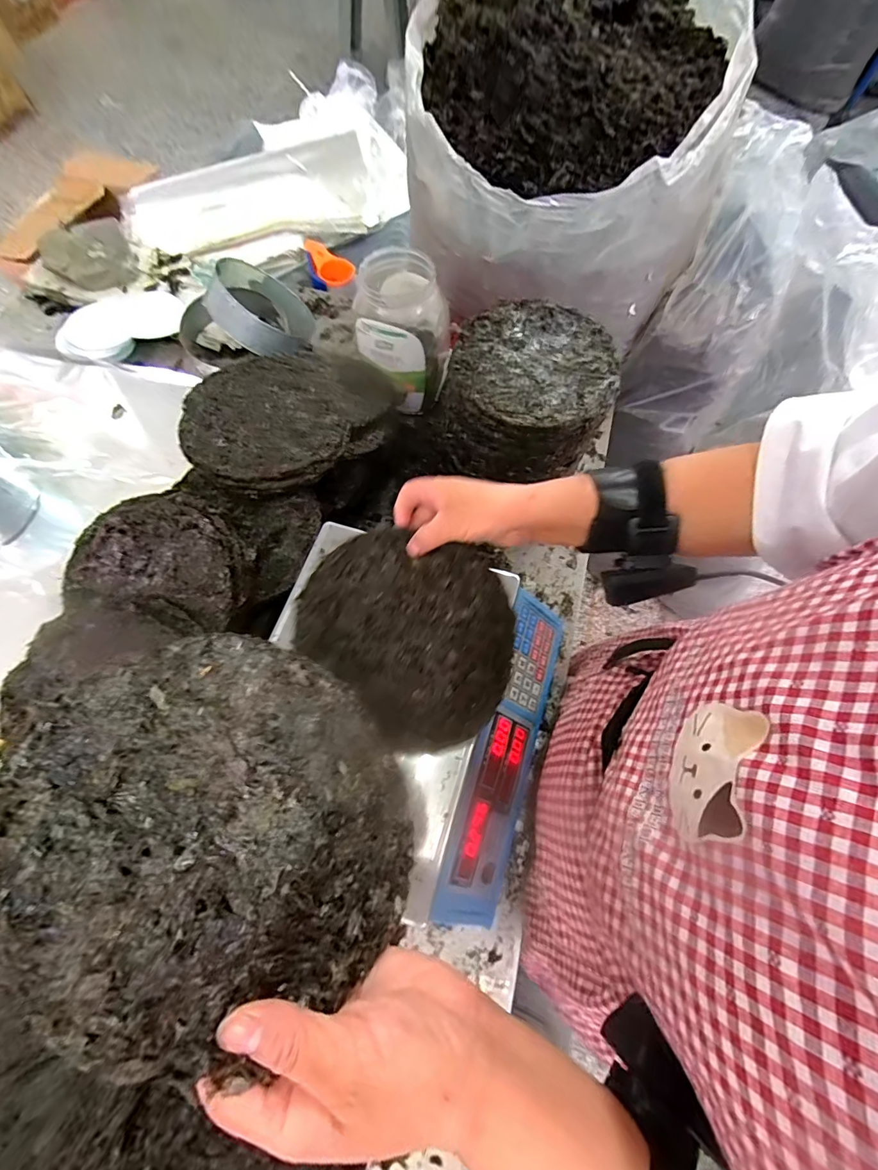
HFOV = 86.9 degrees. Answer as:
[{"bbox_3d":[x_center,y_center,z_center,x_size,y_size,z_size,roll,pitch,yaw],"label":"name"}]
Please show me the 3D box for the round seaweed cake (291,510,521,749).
[{"bbox_3d":[-0.033,0.049,0.418,0.190,0.015,0.183,0,87,6],"label":"round seaweed cake"}]

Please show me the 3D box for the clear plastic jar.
[{"bbox_3d":[-0.055,-0.396,0.749,0.117,0.221,0.116,1,68,-2],"label":"clear plastic jar"}]

